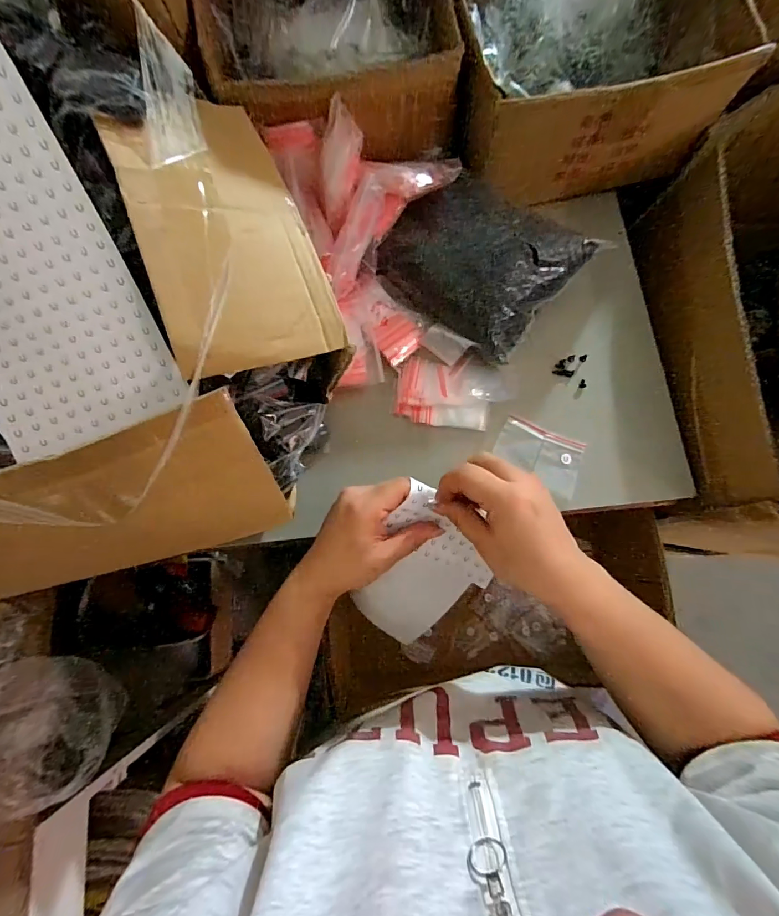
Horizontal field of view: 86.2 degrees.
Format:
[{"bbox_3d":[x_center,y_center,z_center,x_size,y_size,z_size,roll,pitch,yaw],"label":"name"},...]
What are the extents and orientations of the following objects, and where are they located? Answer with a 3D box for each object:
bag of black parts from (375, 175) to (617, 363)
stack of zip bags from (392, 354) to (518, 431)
[{"bbox_3d":[0.083,-0.186,0.400,0.176,0.069,0.127,31,80,6],"label":"bag of black parts"},{"bbox_3d":[0.066,-0.065,0.412,0.117,0.012,0.067,6,78,1],"label":"stack of zip bags"}]

